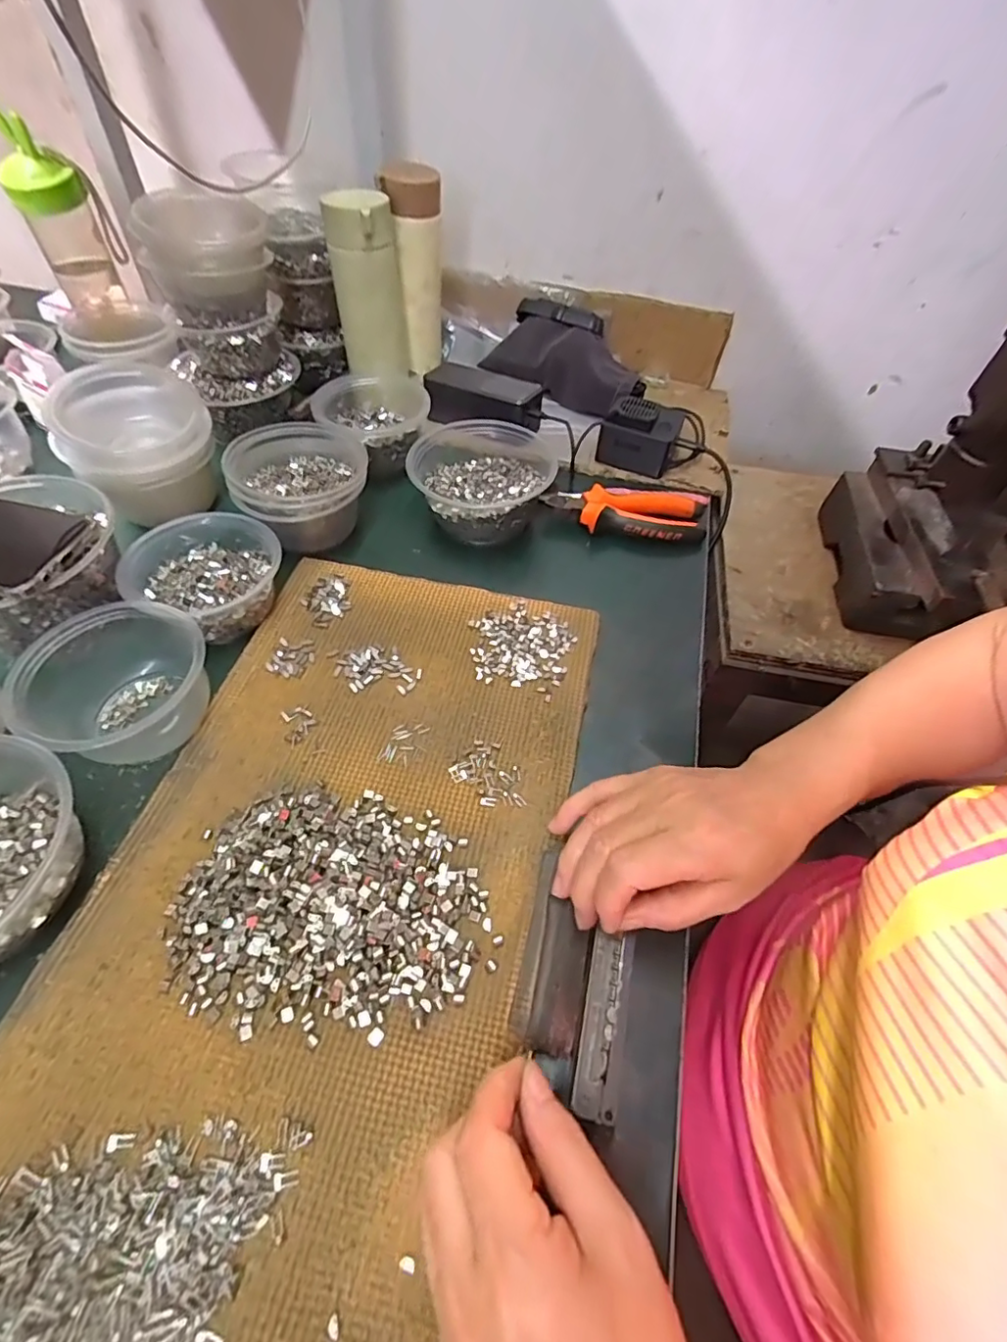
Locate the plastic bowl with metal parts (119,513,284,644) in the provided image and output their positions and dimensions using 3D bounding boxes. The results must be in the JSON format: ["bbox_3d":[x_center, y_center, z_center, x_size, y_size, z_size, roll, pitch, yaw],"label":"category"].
[{"bbox_3d":[-0.240,-0.077,0.443,0.114,0.048,0.106,18,54,9],"label":"plastic bowl with metal parts"}]

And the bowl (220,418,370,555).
[{"bbox_3d":[-0.182,-0.166,0.503,0.115,0.070,0.116,2,53,-3],"label":"bowl"}]

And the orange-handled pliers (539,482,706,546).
[{"bbox_3d":[0.121,-0.163,0.553,0.155,0.027,0.070,8,53,1],"label":"orange-handled pliers"}]

